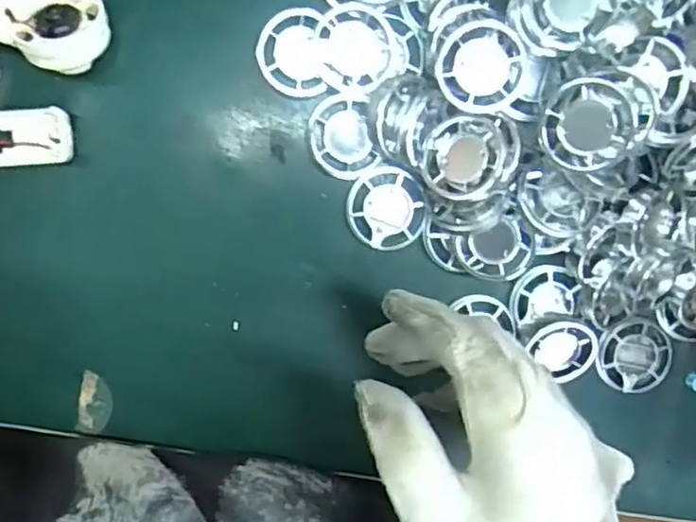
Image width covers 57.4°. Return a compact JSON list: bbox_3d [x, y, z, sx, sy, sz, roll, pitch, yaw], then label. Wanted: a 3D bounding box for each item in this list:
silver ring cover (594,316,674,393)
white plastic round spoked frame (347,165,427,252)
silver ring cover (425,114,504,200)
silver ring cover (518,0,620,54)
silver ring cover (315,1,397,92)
[{"bbox_3d":[0.149,0.049,0.333,0.041,0.008,0.038,21,94,-7],"label":"silver ring cover"},{"bbox_3d":[0.019,-0.025,0.309,0.038,0.004,0.040,-1,97,-5],"label":"white plastic round spoked frame"},{"bbox_3d":[0.052,-0.046,0.288,0.035,0.010,0.036,-6,75,21],"label":"silver ring cover"},{"bbox_3d":[0.093,-0.110,0.270,0.037,0.016,0.036,22,94,-7],"label":"silver ring cover"},{"bbox_3d":[0.004,-0.097,0.290,0.038,0.009,0.037,13,95,-6],"label":"silver ring cover"}]

